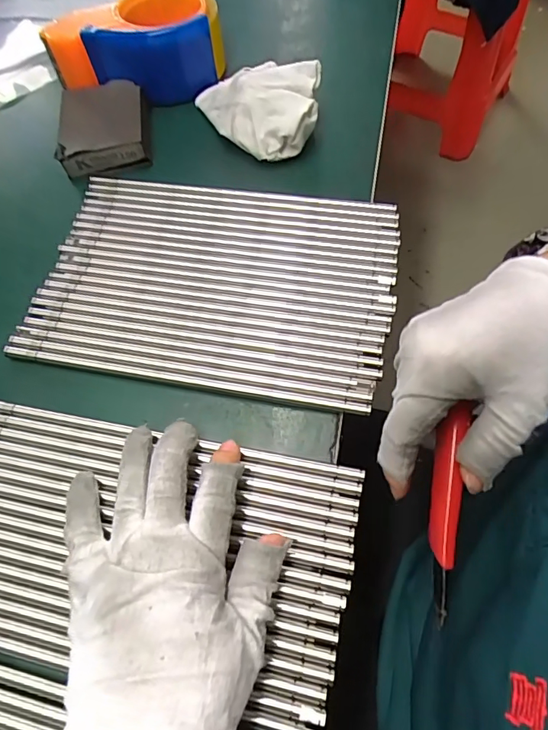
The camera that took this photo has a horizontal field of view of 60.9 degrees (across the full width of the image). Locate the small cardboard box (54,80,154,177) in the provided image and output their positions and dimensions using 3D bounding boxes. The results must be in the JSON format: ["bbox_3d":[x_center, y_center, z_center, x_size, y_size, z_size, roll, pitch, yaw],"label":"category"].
[{"bbox_3d":[-0.144,-0.202,0.395,0.073,0.024,0.085,-9,64,-1],"label":"small cardboard box"}]

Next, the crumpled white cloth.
[{"bbox_3d":[-0.011,-0.217,0.383,0.080,0.042,0.107,-40,69,-15],"label":"crumpled white cloth"}]

